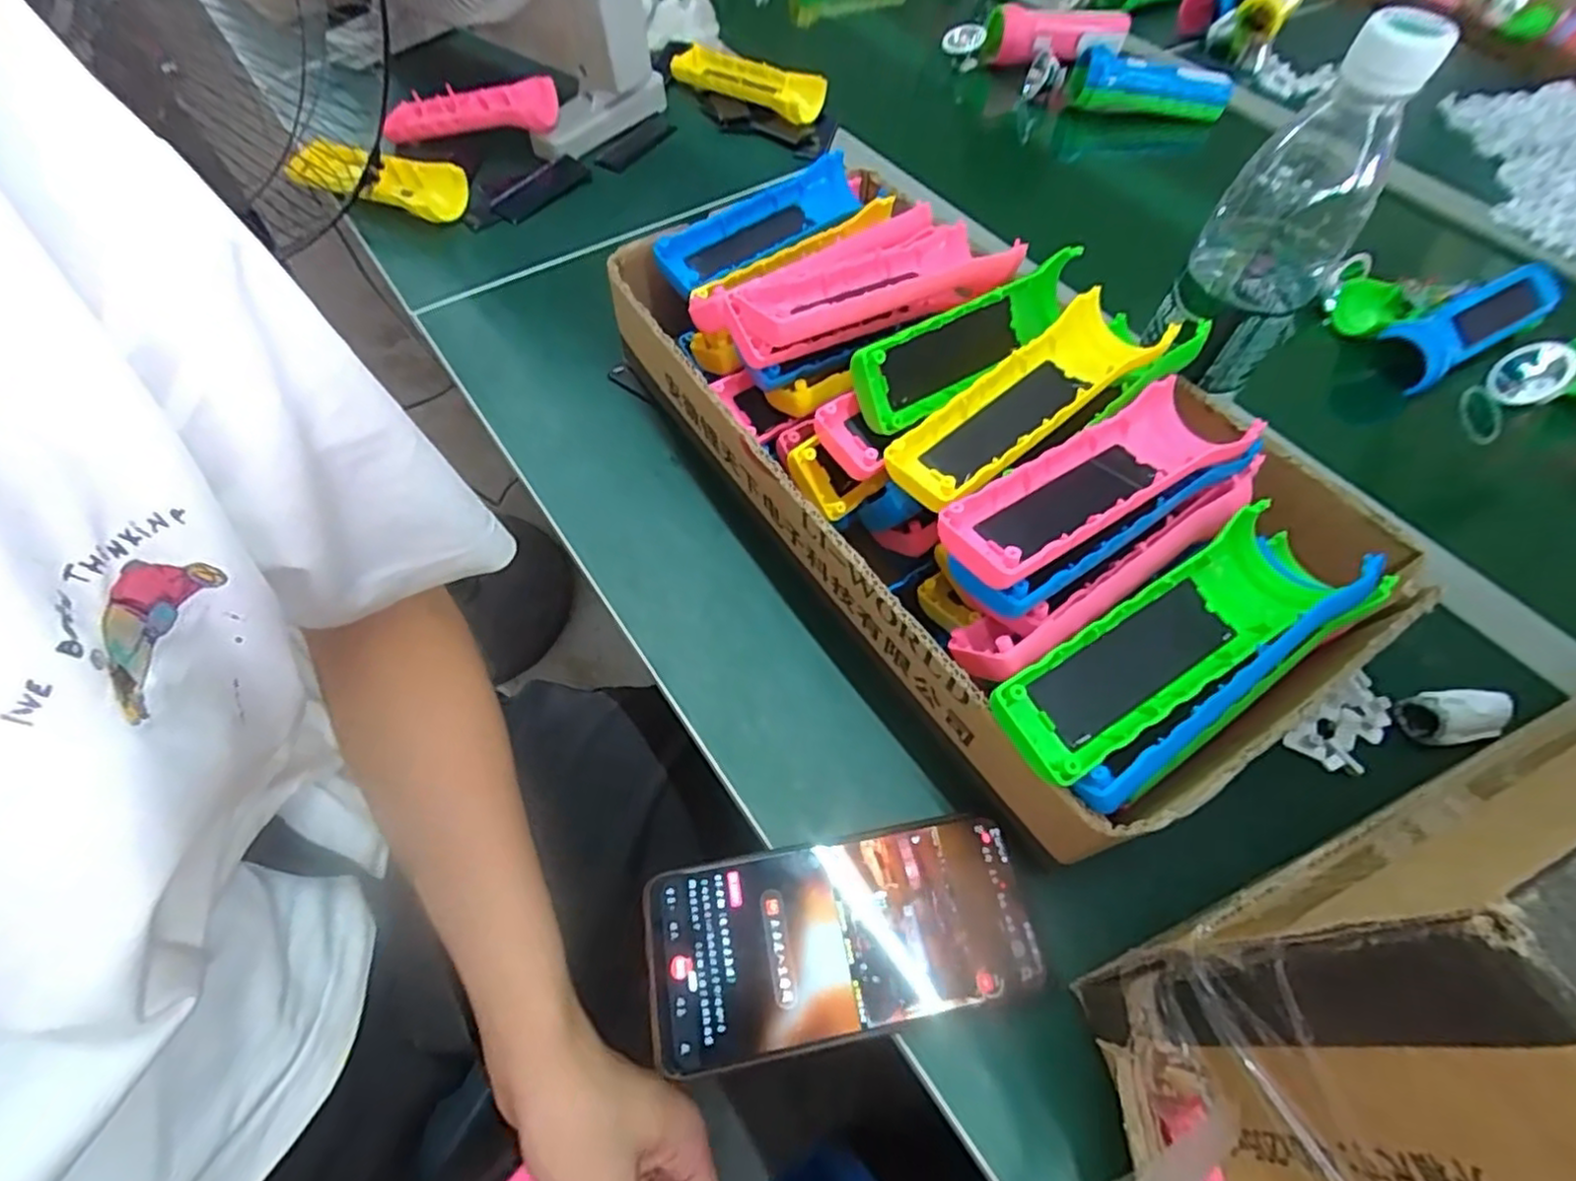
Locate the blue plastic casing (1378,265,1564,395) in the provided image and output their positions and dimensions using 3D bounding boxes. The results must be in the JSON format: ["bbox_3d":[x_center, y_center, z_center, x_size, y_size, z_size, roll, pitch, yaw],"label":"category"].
[{"bbox_3d":[0.515,-0.202,0.512,0.150,0.048,0.049,-25,62,-18],"label":"blue plastic casing"}]

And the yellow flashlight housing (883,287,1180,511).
[{"bbox_3d":[0.115,-0.090,0.326,0.151,0.034,0.047,-36,67,-23],"label":"yellow flashlight housing"}]

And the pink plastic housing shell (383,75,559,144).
[{"bbox_3d":[-0.273,-0.412,0.586,0.162,0.028,0.030,3,57,13],"label":"pink plastic housing shell"}]

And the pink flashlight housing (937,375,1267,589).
[{"bbox_3d":[0.134,-0.048,0.297,0.154,0.031,0.045,-28,63,-20],"label":"pink flashlight housing"}]

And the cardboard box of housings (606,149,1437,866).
[{"bbox_3d":[0.090,-0.097,0.364,0.222,0.098,0.414,-29,64,-20],"label":"cardboard box of housings"}]

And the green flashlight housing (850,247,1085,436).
[{"bbox_3d":[0.090,-0.131,0.347,0.140,0.040,0.030,-39,67,-24],"label":"green flashlight housing"}]

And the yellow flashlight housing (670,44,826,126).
[{"bbox_3d":[-0.039,-0.485,0.650,0.159,0.030,0.049,32,61,16],"label":"yellow flashlight housing"}]

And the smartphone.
[{"bbox_3d":[0.023,0.146,0.289,0.161,0.004,0.074,-9,59,-7],"label":"smartphone"}]

